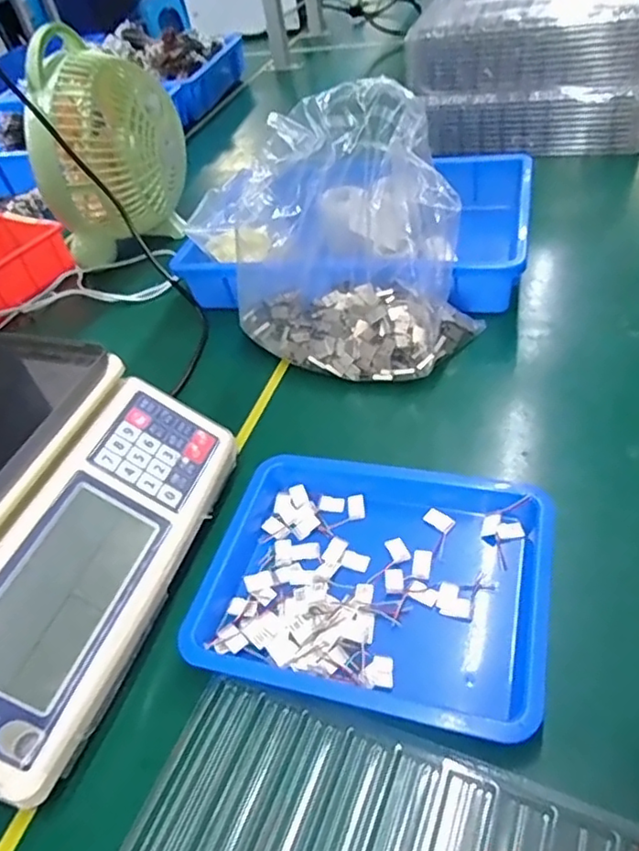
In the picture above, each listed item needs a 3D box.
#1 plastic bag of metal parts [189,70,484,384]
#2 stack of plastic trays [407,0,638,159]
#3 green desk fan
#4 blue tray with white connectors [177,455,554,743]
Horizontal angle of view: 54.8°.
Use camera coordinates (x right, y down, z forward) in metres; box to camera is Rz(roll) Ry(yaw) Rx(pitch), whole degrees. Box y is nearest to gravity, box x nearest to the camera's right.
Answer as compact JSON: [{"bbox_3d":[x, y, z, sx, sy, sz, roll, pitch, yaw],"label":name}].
[{"bbox_3d":[0.016,-0.164,0.526,0.222,0.212,0.119,0,43,11],"label":"plastic bag of metal parts"},{"bbox_3d":[0.290,-0.496,0.843,0.298,0.160,0.198,8,47,20],"label":"stack of plastic trays"},{"bbox_3d":[-0.251,-0.320,0.743,0.122,0.203,0.176,5,46,17],"label":"green desk fan"},{"bbox_3d":[0.032,0.098,0.411,0.226,0.030,0.177,8,47,19],"label":"blue tray with white connectors"}]

